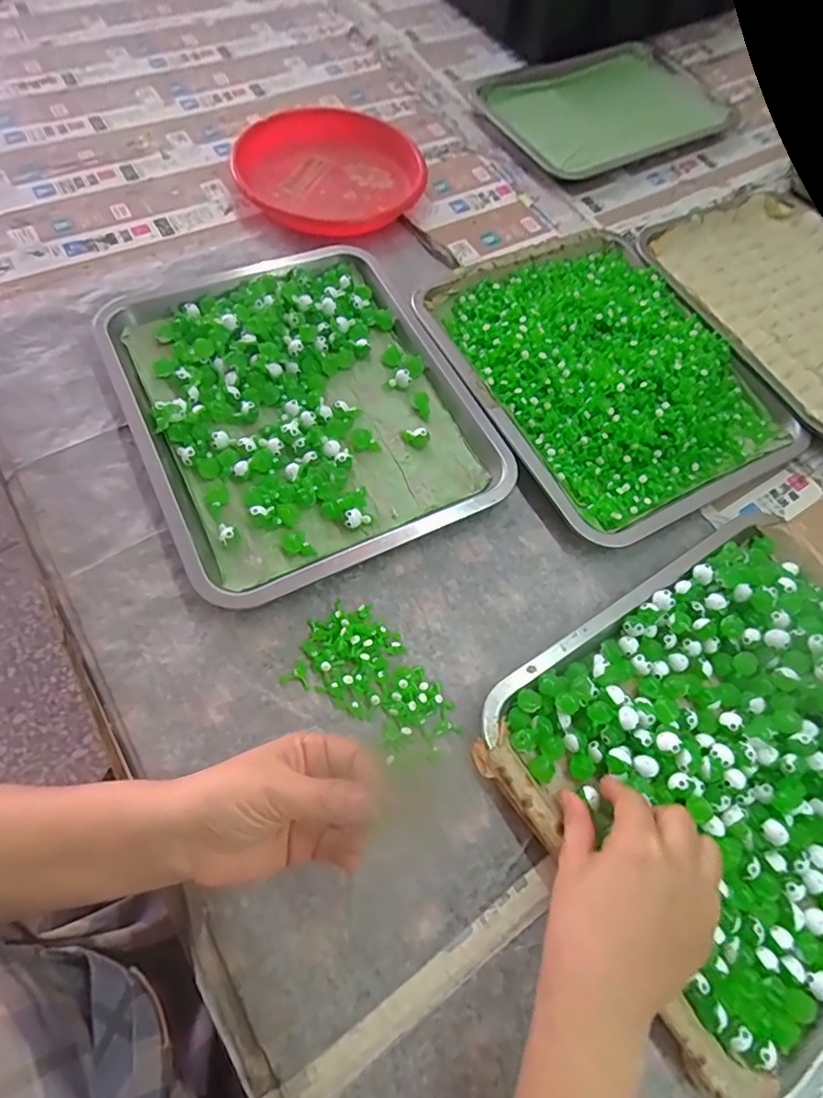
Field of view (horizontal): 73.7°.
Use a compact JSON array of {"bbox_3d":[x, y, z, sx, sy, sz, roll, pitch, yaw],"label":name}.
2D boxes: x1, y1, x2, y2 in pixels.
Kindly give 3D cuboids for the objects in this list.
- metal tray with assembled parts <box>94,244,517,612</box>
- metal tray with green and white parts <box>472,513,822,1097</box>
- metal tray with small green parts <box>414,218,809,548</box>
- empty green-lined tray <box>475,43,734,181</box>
[{"bbox_3d":[-0.092,-0.125,0.456,0.260,0.021,0.313,-25,70,-14],"label":"metal tray with assembled parts"},{"bbox_3d":[0.225,0.133,0.353,0.297,0.037,0.256,-30,71,-16],"label":"metal tray with green and white parts"},{"bbox_3d":[0.176,-0.167,0.493,0.249,0.032,0.302,-27,70,-15],"label":"metal tray with small green parts"},{"bbox_3d":[0.239,-0.539,0.668,0.271,0.020,0.186,-25,70,-14],"label":"empty green-lined tray"}]

